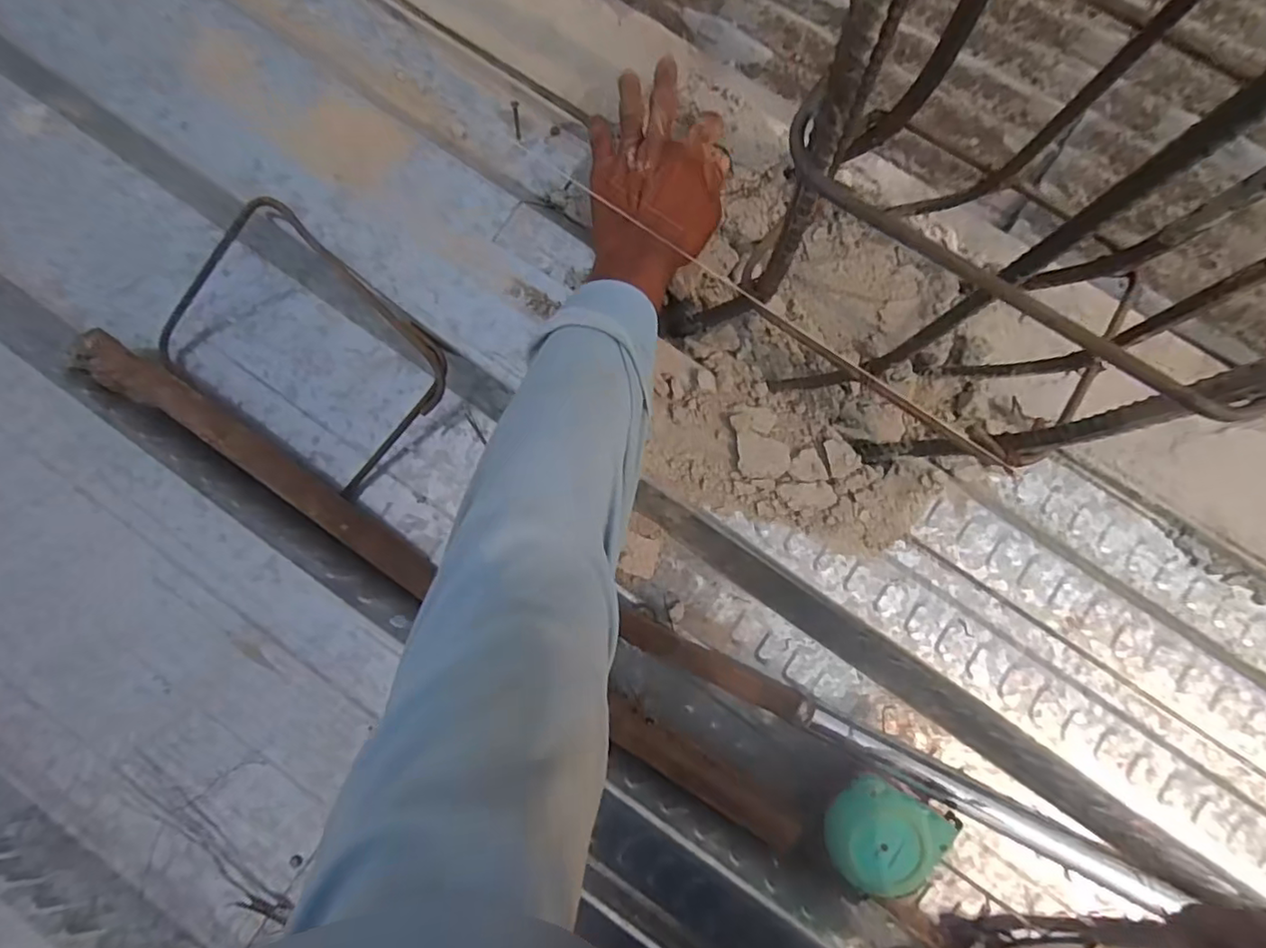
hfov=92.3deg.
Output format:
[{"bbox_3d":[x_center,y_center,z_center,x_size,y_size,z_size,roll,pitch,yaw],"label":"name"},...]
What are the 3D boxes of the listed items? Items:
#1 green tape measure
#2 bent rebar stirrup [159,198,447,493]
[{"bbox_3d":[0.188,0.274,0.464,0.085,0.039,0.074,27,88,4],"label":"green tape measure"},{"bbox_3d":[-0.279,-0.101,0.505,0.236,0.018,0.175,43,105,2],"label":"bent rebar stirrup"}]

